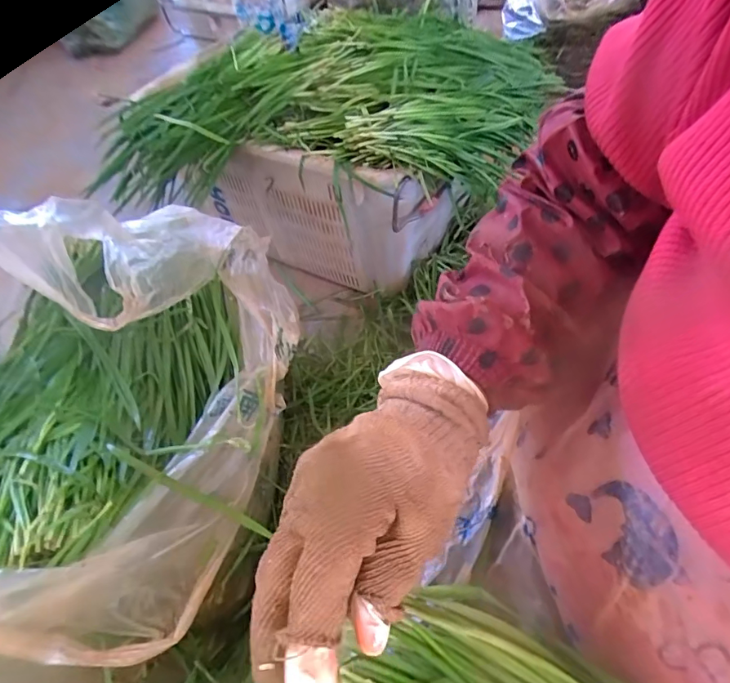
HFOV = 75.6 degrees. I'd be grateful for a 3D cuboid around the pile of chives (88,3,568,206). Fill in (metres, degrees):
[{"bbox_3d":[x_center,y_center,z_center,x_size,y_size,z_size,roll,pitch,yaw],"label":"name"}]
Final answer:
[{"bbox_3d":[-0.071,-0.450,0.878,0.832,0.173,0.392,2,53,7],"label":"pile of chives"}]

